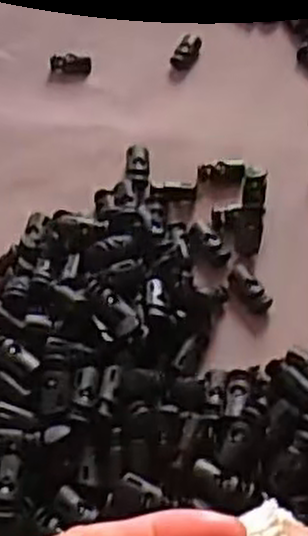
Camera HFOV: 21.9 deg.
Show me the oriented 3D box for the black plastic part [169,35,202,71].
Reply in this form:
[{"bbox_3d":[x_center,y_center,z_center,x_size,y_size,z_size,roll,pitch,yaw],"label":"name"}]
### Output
[{"bbox_3d":[0.022,-0.147,0.541,0.016,0.007,0.029,15,57,11],"label":"black plastic part"}]

